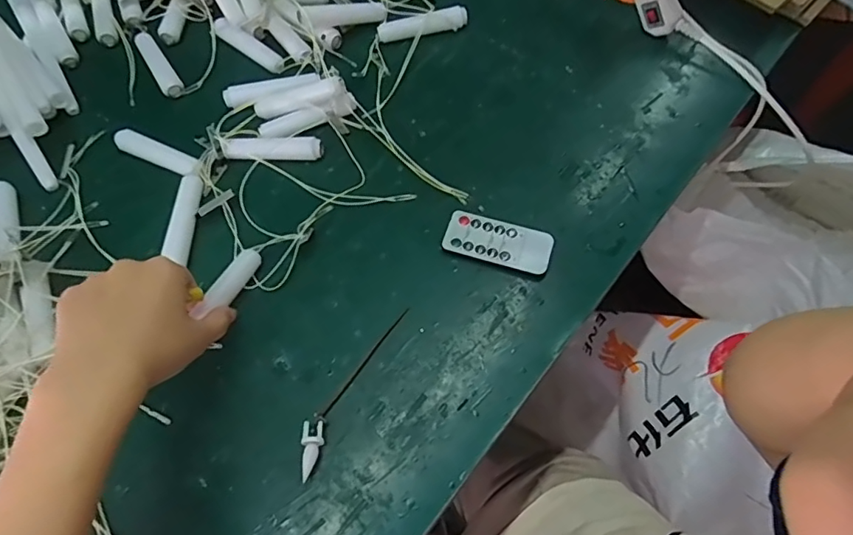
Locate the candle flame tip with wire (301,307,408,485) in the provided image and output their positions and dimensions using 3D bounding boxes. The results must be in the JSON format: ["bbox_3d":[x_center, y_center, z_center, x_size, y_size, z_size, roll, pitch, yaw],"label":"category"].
[{"bbox_3d":[-0.055,0.082,0.370,0.020,0.011,0.134,25,67,13],"label":"candle flame tip with wire"}]

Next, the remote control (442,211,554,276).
[{"bbox_3d":[0.057,-0.020,0.413,0.083,0.010,0.038,15,66,10],"label":"remote control"}]

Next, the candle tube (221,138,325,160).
[{"bbox_3d":[-0.134,-0.101,0.452,0.084,0.014,0.022,-2,64,2],"label":"candle tube"}]

